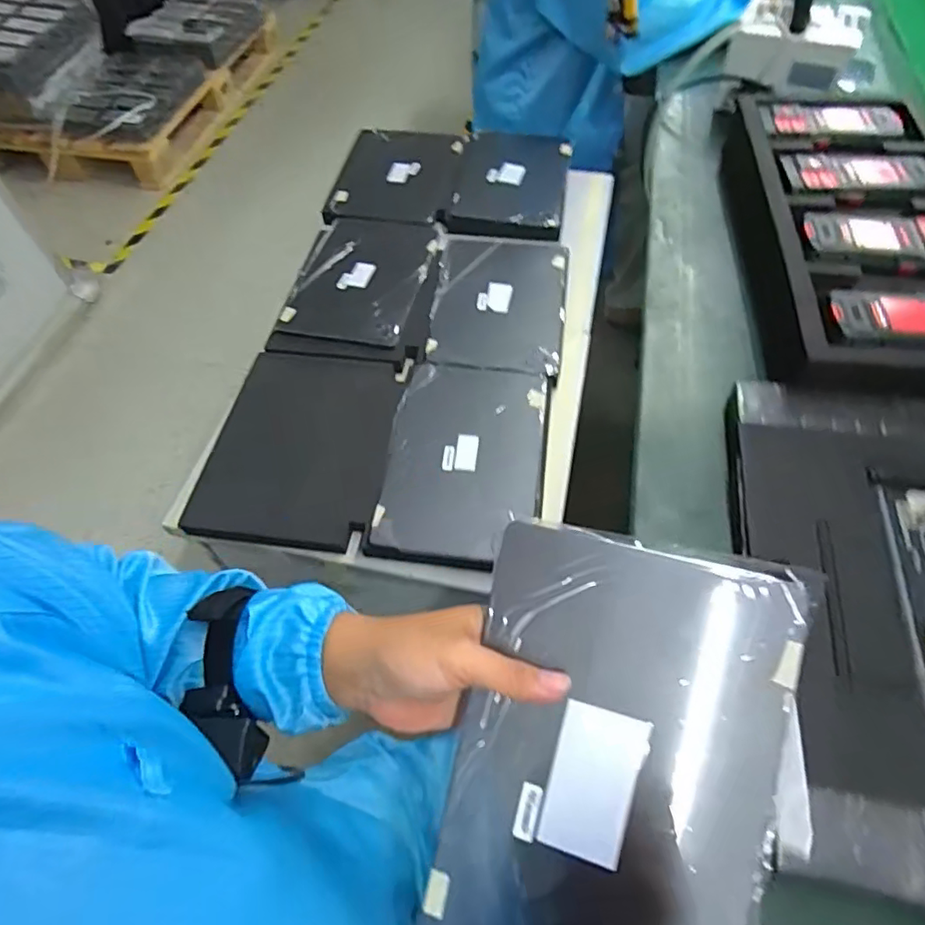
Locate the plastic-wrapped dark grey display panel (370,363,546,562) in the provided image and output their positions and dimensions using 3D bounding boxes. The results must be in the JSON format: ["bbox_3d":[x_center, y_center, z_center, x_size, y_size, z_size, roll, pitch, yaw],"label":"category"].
[{"bbox_3d":[0.004,-0.012,0.665,0.170,0.017,0.254,5,58,5],"label":"plastic-wrapped dark grey display panel"}]

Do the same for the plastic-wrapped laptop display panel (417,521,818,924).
[{"bbox_3d":[0.084,0.174,0.322,0.174,0.010,0.257,12,88,13],"label":"plastic-wrapped laptop display panel"}]

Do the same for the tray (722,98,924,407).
[{"bbox_3d":[0.446,-0.274,0.669,0.225,0.081,0.520,6,58,6],"label":"tray"}]

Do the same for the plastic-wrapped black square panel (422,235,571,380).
[{"bbox_3d":[0.052,-0.236,0.804,0.178,0.015,0.273,6,58,6],"label":"plastic-wrapped black square panel"}]

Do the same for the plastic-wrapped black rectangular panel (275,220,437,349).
[{"bbox_3d":[-0.149,-0.272,0.830,0.183,0.019,0.264,7,58,6],"label":"plastic-wrapped black rectangular panel"}]

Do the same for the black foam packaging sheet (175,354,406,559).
[{"bbox_3d":[-0.189,-0.027,0.691,0.205,0.022,0.260,4,57,5],"label":"black foam packaging sheet"}]

